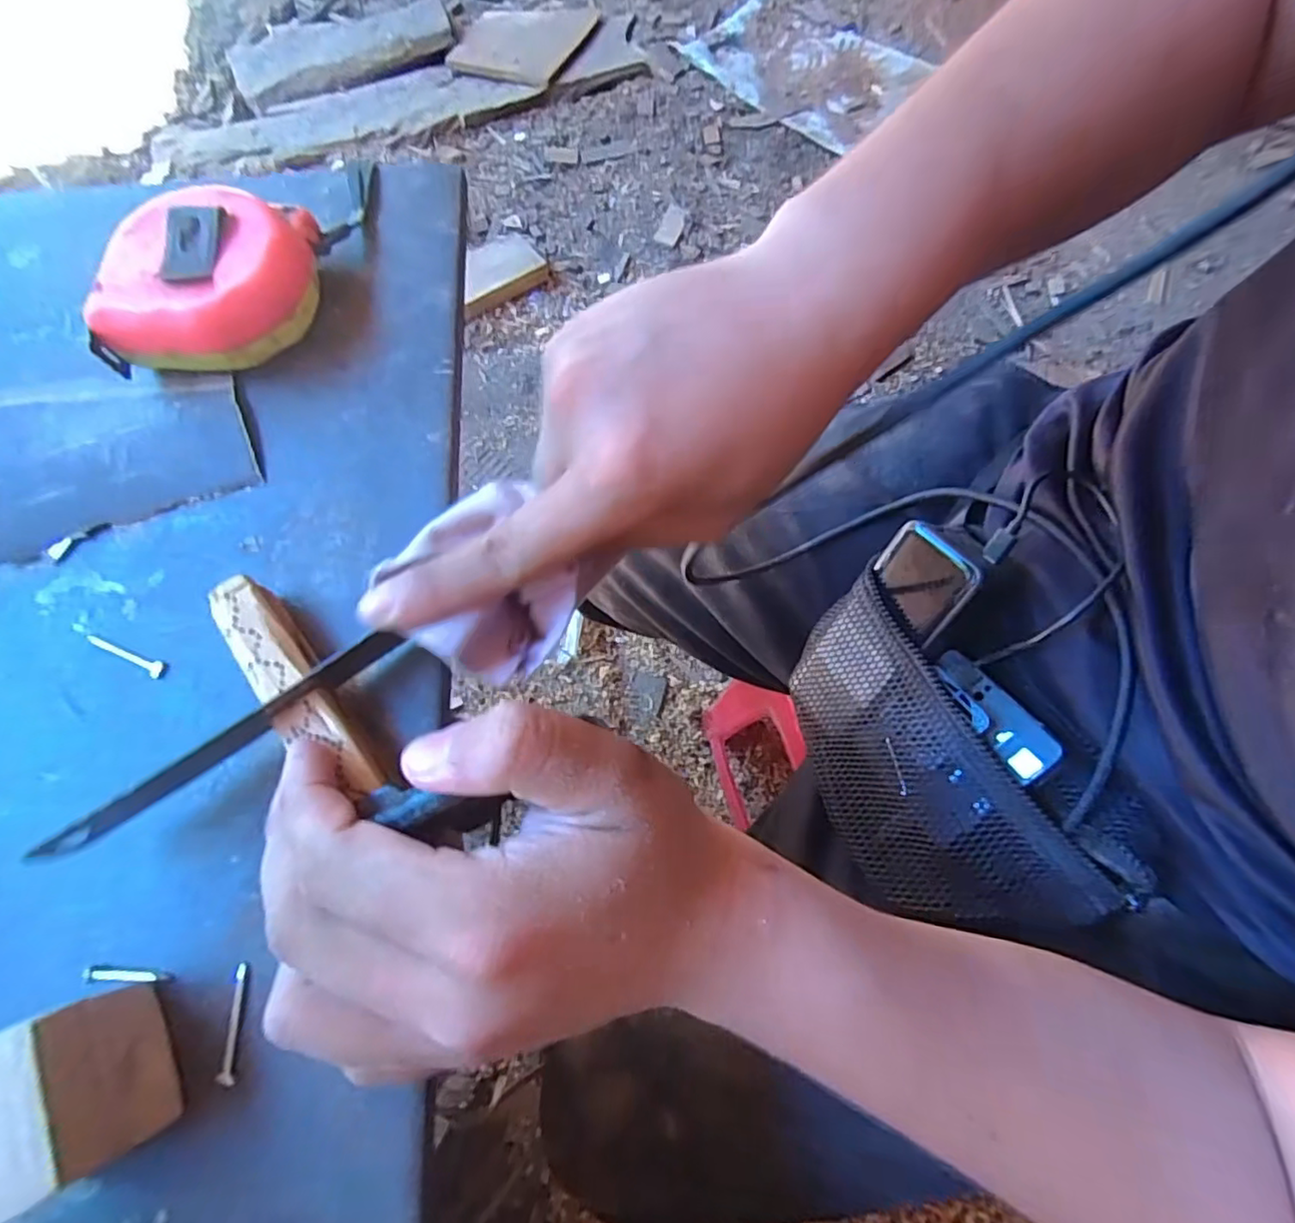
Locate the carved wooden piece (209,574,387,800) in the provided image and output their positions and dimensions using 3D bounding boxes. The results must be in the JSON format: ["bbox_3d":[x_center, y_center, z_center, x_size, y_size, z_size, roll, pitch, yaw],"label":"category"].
[{"bbox_3d":[-0.111,0.024,0.191,0.020,0.009,0.085,-40,78,-13],"label":"carved wooden piece"}]

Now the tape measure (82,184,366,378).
[{"bbox_3d":[-0.158,-0.125,0.223,0.066,0.028,0.073,5,72,3],"label":"tape measure"}]

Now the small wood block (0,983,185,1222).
[{"bbox_3d":[-0.155,0.127,0.155,0.036,0.035,0.038,-26,73,-7],"label":"small wood block"}]

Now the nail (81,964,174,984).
[{"bbox_3d":[-0.157,0.110,0.182,0.026,0.004,0.004,2,70,1],"label":"nail"}]

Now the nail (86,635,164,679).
[{"bbox_3d":[-0.182,0.014,0.209,0.032,0.004,0.005,24,72,9],"label":"nail"}]

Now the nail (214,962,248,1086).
[{"bbox_3d":[-0.122,0.121,0.179,0.005,0.004,0.031,1,70,1],"label":"nail"}]

